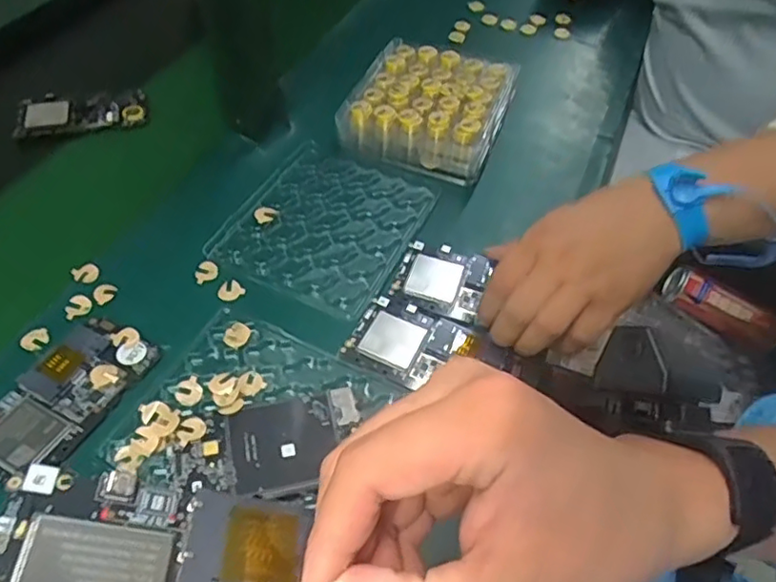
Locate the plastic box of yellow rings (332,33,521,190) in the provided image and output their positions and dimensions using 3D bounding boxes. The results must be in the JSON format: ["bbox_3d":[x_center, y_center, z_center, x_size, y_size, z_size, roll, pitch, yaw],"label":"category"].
[{"bbox_3d":[0.043,-0.192,0.624,0.152,0.045,0.167,16,50,9],"label":"plastic box of yellow rings"}]

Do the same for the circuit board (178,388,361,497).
[{"bbox_3d":[-0.060,0.096,0.401,0.082,0.006,0.062,-8,50,-11],"label":"circuit board"}]

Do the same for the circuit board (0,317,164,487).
[{"bbox_3d":[-0.220,0.070,0.412,0.066,0.006,0.123,22,51,14],"label":"circuit board"}]

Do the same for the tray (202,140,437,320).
[{"bbox_3d":[-0.053,-0.062,0.530,0.143,0.010,0.162,21,51,14],"label":"tray"}]

